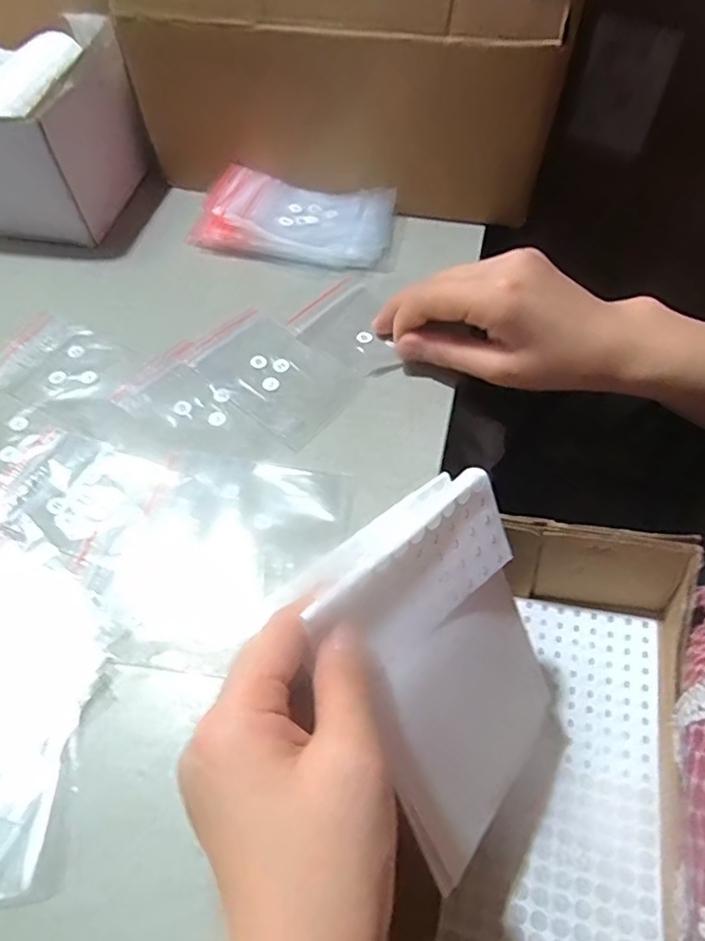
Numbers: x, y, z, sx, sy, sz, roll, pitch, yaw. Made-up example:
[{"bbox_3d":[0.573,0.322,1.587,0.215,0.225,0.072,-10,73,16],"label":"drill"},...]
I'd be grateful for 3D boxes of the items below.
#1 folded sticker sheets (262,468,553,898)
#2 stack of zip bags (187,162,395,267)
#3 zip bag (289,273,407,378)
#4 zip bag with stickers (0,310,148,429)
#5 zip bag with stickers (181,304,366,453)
[{"bbox_3d":[0.050,0.096,0.296,0.021,0.178,0.127,-2,30,48],"label":"folded sticker sheets"},{"bbox_3d":[-0.046,-0.196,0.450,0.150,0.034,0.078,10,58,7],"label":"stack of zip bags"},{"bbox_3d":[0.004,-0.099,0.402,0.079,0.005,0.066,36,64,21],"label":"zip bag"},{"bbox_3d":[-0.195,-0.071,0.392,0.100,0.004,0.067,26,61,16],"label":"zip bag with stickers"},{"bbox_3d":[-0.054,-0.065,0.383,0.111,0.005,0.067,36,64,21],"label":"zip bag with stickers"}]

